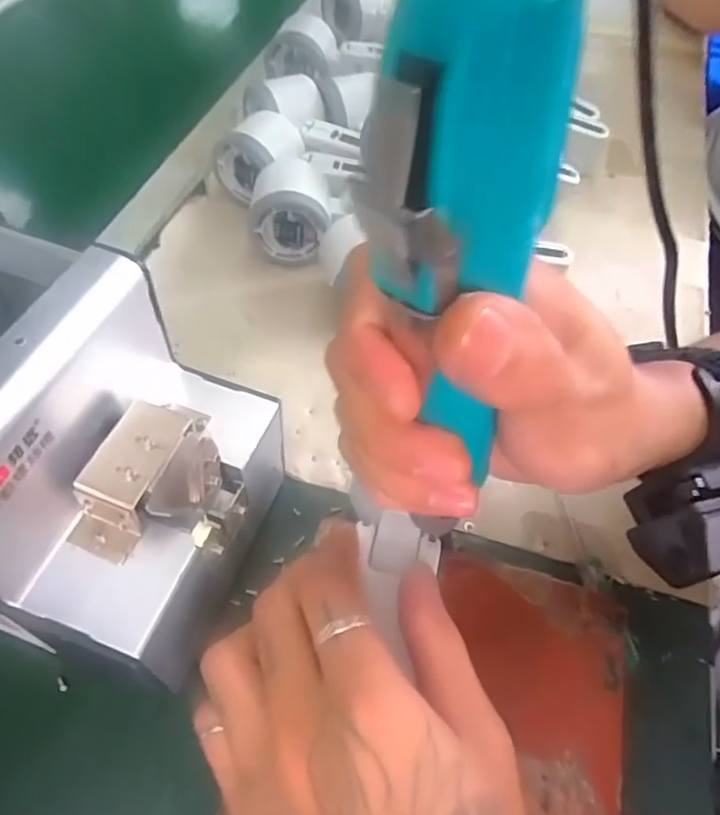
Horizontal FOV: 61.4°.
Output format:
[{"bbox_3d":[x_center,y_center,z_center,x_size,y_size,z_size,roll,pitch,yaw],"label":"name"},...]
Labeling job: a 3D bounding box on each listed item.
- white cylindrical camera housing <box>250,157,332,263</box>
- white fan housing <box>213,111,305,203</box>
[{"bbox_3d":[-0.049,-0.144,0.441,0.056,0.054,0.056,1,55,-2],"label":"white cylindrical camera housing"},{"bbox_3d":[-0.075,-0.195,0.472,0.056,0.052,0.059,33,60,18],"label":"white fan housing"}]

